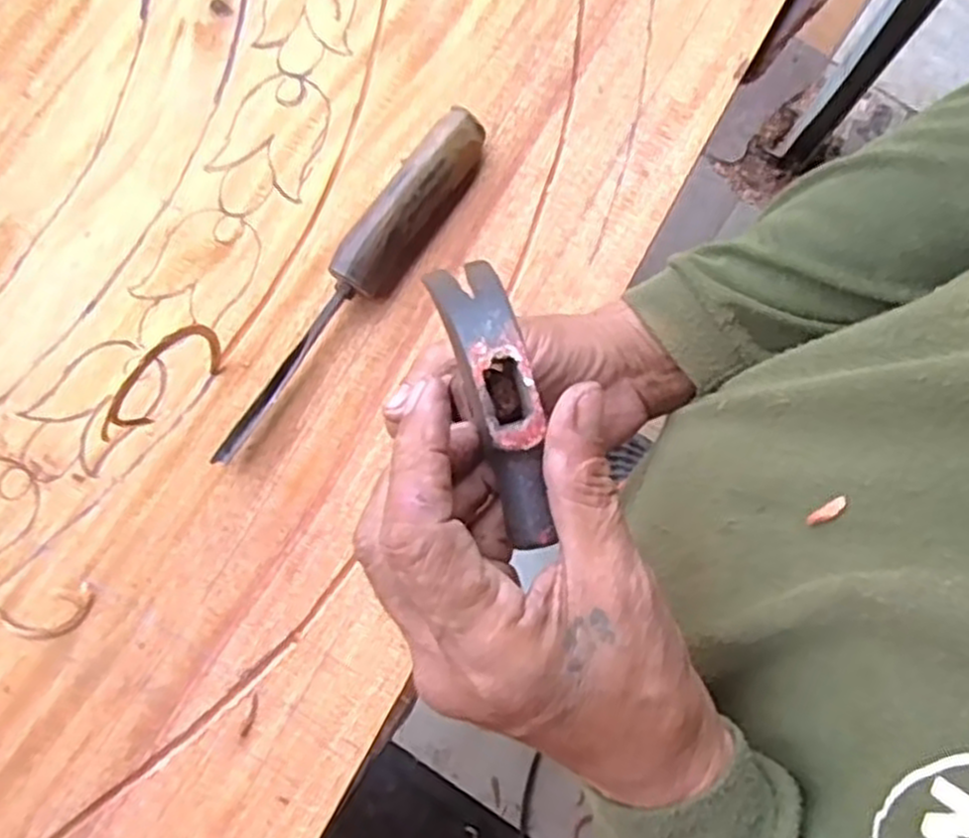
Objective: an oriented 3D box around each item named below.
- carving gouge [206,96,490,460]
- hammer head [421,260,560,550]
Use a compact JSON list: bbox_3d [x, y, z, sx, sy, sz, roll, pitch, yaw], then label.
[{"bbox_3d":[-0.076,-0.077,0.457,0.033,0.036,0.239,36,81,7],"label":"carving gouge"},{"bbox_3d":[0.004,-0.011,0.279,0.024,0.029,0.113,-15,72,-3],"label":"hammer head"}]

